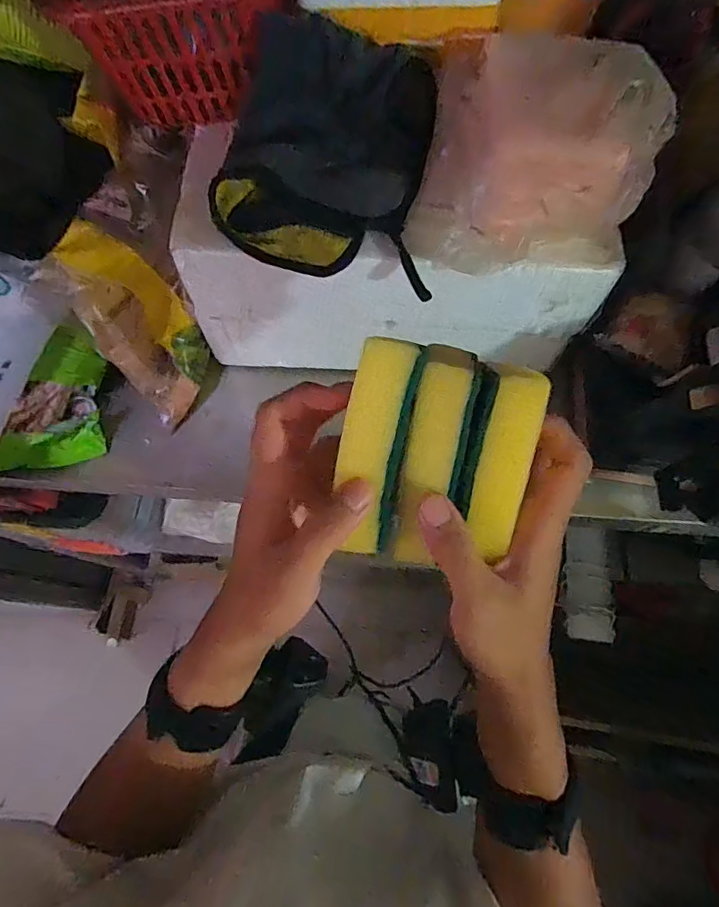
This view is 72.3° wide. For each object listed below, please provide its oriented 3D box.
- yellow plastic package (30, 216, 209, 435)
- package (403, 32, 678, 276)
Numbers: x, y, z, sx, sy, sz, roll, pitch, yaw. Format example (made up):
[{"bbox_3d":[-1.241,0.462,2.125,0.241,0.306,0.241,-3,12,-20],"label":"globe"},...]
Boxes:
[{"bbox_3d":[-0.195,-0.113,0.443,0.079,0.174,0.049,-35,37,-12],"label":"yellow plastic package"},{"bbox_3d":[0.127,-0.204,0.350,0.162,0.082,0.145,13,69,6],"label":"package"}]

